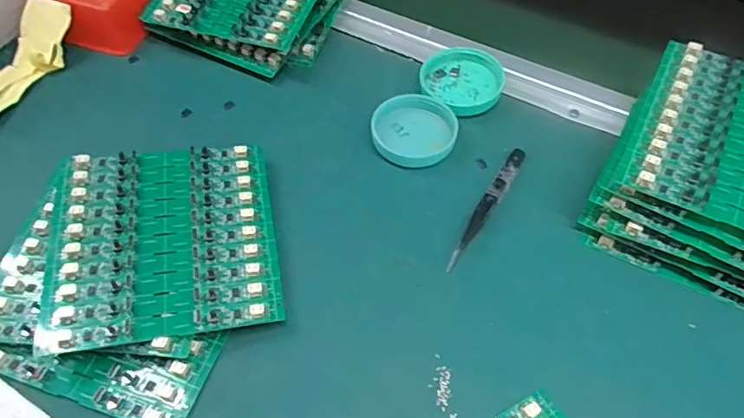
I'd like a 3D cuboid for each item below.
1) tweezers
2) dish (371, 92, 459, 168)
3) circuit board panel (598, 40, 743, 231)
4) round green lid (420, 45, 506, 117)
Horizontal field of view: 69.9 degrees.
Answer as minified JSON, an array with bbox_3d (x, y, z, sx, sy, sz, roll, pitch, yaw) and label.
[{"bbox_3d":[0.082,-0.004,0.372,0.012,0.009,0.117,27,60,18],"label":"tweezers"},{"bbox_3d":[0.034,-0.062,0.411,0.062,0.015,0.063,-1,56,1],"label":"dish"},{"bbox_3d":[0.241,-0.043,0.337,0.139,0.014,0.135,25,60,18],"label":"circuit board panel"},{"bbox_3d":[0.075,-0.107,0.440,0.066,0.009,0.071,-1,56,1],"label":"round green lid"}]

